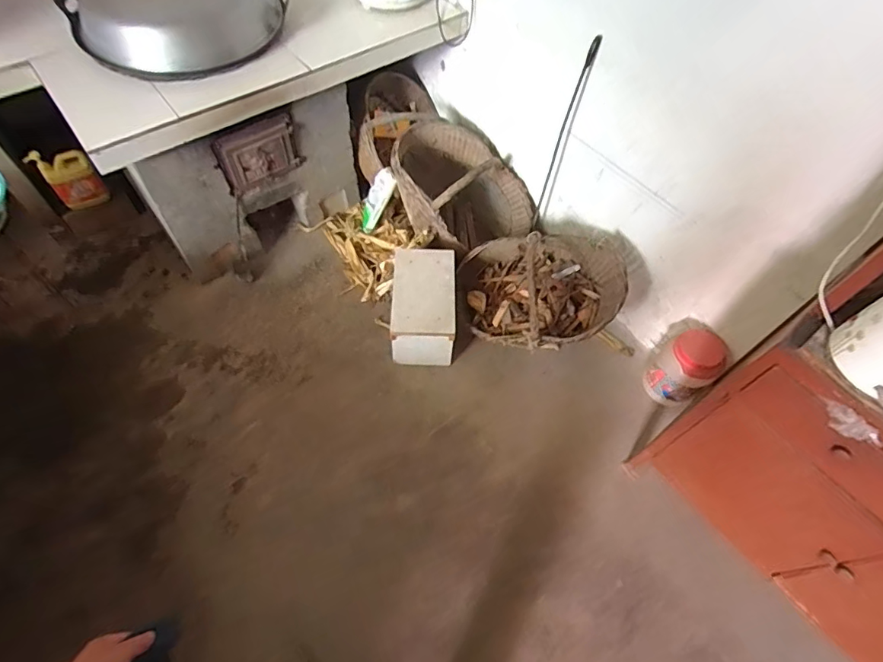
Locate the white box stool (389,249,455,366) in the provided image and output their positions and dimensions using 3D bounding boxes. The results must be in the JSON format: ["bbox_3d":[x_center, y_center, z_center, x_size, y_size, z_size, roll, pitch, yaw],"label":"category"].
[{"bbox_3d":[-0.058,-0.093,1.693,0.219,0.225,0.356,2,58,-2],"label":"white box stool"}]

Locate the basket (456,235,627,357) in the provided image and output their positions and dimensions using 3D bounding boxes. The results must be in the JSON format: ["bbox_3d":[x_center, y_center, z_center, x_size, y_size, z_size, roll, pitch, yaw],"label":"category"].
[{"bbox_3d":[0.329,-0.124,1.726,0.517,0.280,0.434,-7,58,-7],"label":"basket"}]

